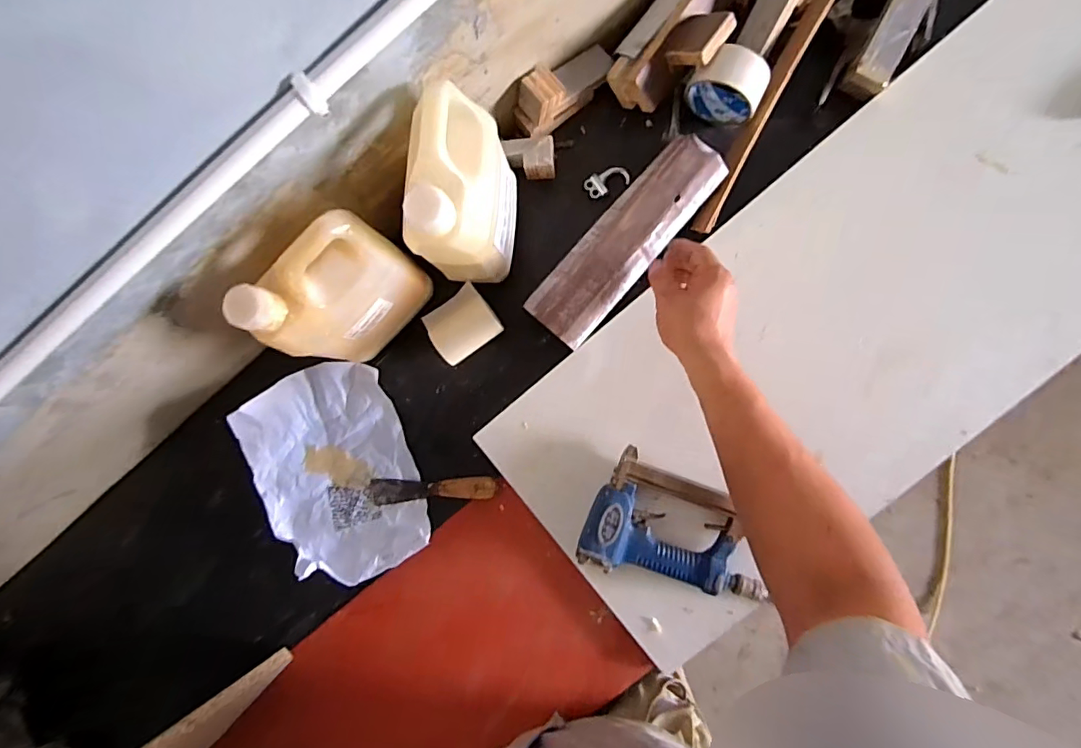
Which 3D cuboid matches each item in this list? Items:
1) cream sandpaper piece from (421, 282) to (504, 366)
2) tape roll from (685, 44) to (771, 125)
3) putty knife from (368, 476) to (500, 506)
[{"bbox_3d":[-0.097,-0.059,0.632,0.081,0.035,0.068,-36,84,4],"label":"cream sandpaper piece"},{"bbox_3d":[0.218,-0.335,0.586,0.083,0.073,0.048,25,91,7],"label":"tape roll"},{"bbox_3d":[-0.138,0.149,0.639,0.170,0.013,0.031,-3,87,7],"label":"putty knife"}]

